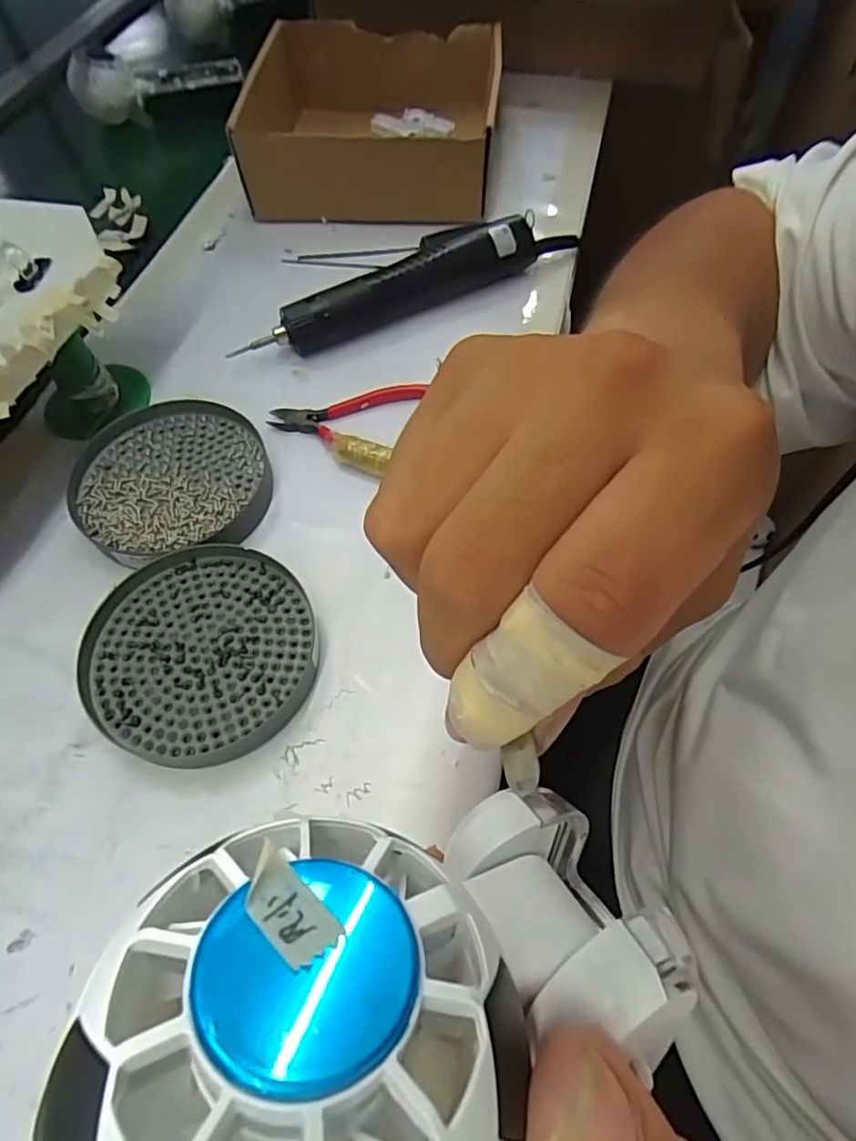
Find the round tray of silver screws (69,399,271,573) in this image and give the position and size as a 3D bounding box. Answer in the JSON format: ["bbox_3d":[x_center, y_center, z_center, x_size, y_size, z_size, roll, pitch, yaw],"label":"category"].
[{"bbox_3d":[-0.154,-0.055,0.363,0.111,0.014,0.106,0,60,0],"label":"round tray of silver screws"}]

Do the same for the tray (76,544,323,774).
[{"bbox_3d":[-0.115,0.040,0.310,0.115,0.015,0.111,0,60,0],"label":"tray"}]

